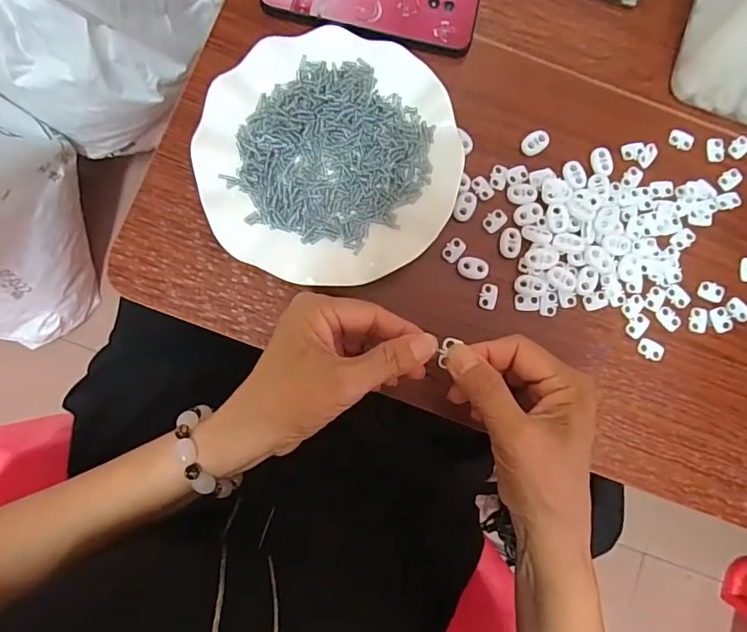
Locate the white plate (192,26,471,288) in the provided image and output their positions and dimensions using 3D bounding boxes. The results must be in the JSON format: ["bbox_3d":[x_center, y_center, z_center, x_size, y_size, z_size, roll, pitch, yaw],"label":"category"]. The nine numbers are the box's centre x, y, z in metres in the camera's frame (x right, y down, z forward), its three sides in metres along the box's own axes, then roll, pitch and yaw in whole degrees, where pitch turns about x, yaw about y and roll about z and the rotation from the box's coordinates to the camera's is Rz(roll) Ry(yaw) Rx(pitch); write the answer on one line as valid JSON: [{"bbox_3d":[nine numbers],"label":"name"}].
[{"bbox_3d":[-0.032,-0.116,0.358,0.181,0.026,0.181,0,88,-3],"label":"white plate"}]

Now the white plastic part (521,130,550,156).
[{"bbox_3d":[0.125,-0.134,0.383,0.022,0.007,0.016,-40,90,-4],"label":"white plastic part"}]

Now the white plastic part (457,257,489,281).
[{"bbox_3d":[0.074,-0.036,0.366,0.022,0.004,0.016,8,87,-3],"label":"white plastic part"}]

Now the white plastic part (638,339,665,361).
[{"bbox_3d":[0.208,0.025,0.369,0.018,0.004,0.013,25,86,-2],"label":"white plastic part"}]

